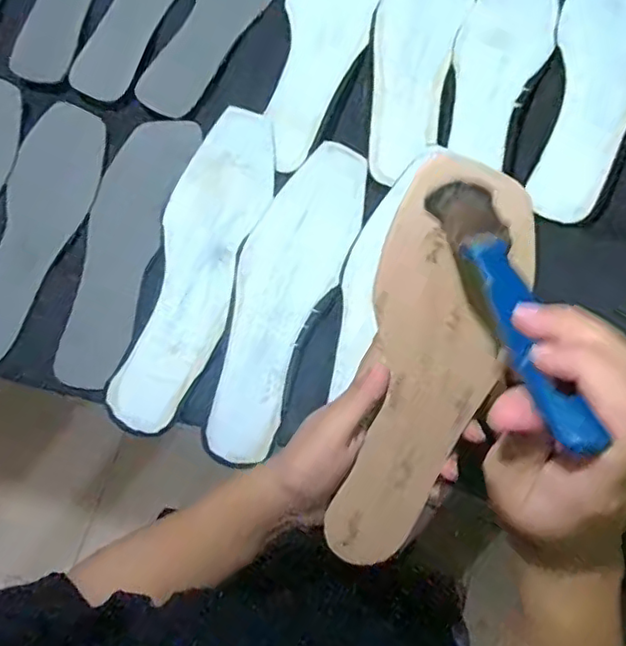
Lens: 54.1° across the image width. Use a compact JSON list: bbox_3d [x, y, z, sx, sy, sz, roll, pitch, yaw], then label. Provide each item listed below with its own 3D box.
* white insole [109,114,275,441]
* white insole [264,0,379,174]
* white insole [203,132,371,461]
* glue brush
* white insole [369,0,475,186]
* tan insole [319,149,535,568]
[{"bbox_3d":[-0.096,-0.050,0.509,0.074,0.006,0.279,20,80,-2],"label":"white insole"},{"bbox_3d":[0.011,-0.272,0.566,0.079,0.011,0.288,15,78,1],"label":"white insole"},{"bbox_3d":[-0.025,-0.028,0.501,0.079,0.007,0.273,21,76,8],"label":"white insole"},{"bbox_3d":[0.079,-0.014,0.253,0.027,0.009,0.158,-8,42,0],"label":"glue brush"},{"bbox_3d":[0.094,-0.257,0.566,0.077,0.011,0.272,15,79,7],"label":"white insole"},{"bbox_3d":[0.062,0.030,0.339,0.072,0.013,0.230,15,104,6],"label":"tan insole"}]

